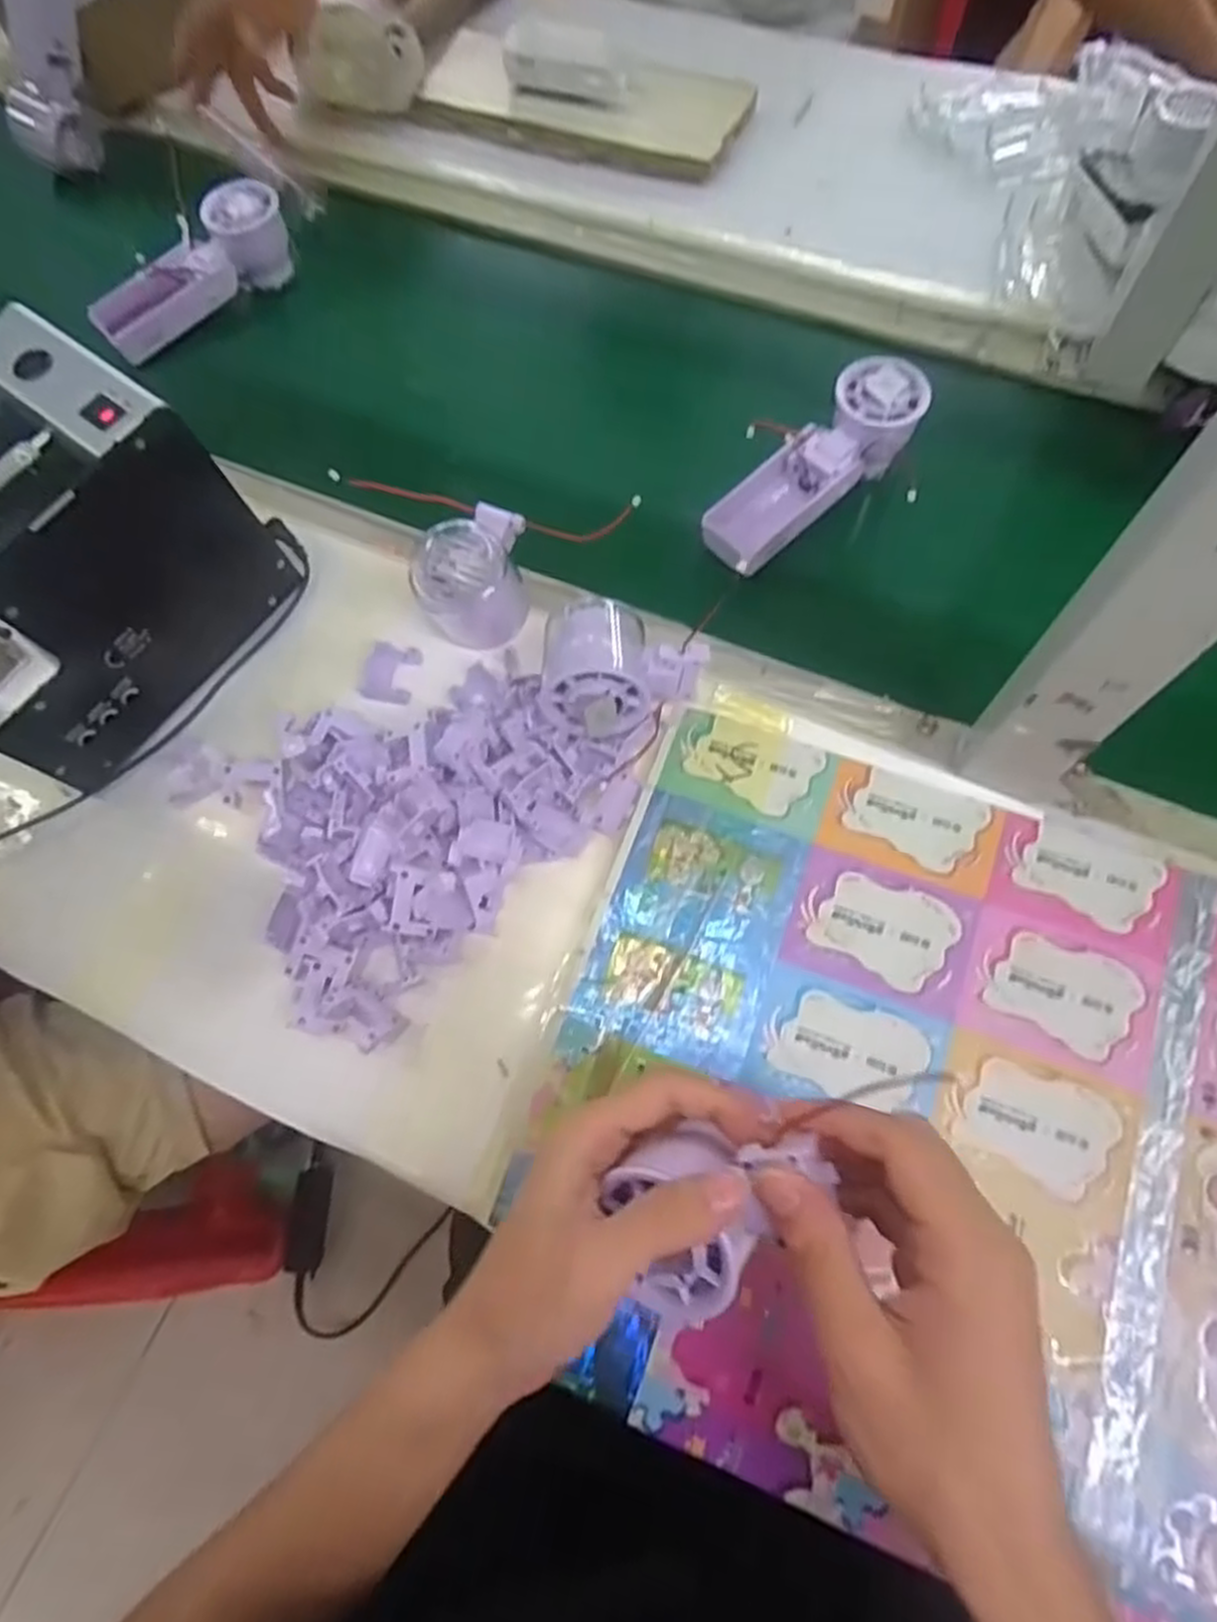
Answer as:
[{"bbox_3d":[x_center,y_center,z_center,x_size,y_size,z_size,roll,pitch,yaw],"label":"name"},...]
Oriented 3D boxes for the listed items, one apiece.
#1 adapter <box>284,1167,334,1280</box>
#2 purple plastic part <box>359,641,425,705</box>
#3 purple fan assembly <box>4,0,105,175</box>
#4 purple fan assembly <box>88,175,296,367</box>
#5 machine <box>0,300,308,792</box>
[{"bbox_3d":[-0.387,0.529,1.008,0.043,0.023,0.123,2,69,3],"label":"adapter"},{"bbox_3d":[-0.131,-0.083,0.472,0.026,0.015,0.038,13,70,7],"label":"purple plastic part"},{"bbox_3d":[-0.462,-0.632,0.644,0.061,0.160,0.064,-25,66,-40],"label":"purple fan assembly"},{"bbox_3d":[-0.317,-0.411,0.603,0.054,0.058,0.172,40,76,16],"label":"purple fan assembly"},{"bbox_3d":[-0.299,-0.136,0.434,0.135,0.154,0.190,35,74,14],"label":"machine"}]

